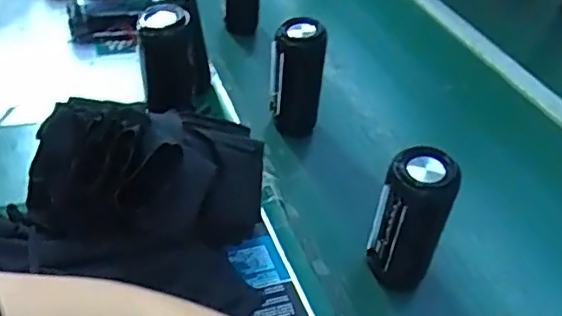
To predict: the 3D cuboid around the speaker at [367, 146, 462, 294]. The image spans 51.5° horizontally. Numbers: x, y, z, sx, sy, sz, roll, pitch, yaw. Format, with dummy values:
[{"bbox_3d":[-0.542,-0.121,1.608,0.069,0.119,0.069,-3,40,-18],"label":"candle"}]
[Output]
[{"bbox_3d":[0.124,0.060,0.559,0.062,0.139,0.051,23,42,16],"label":"speaker"}]

